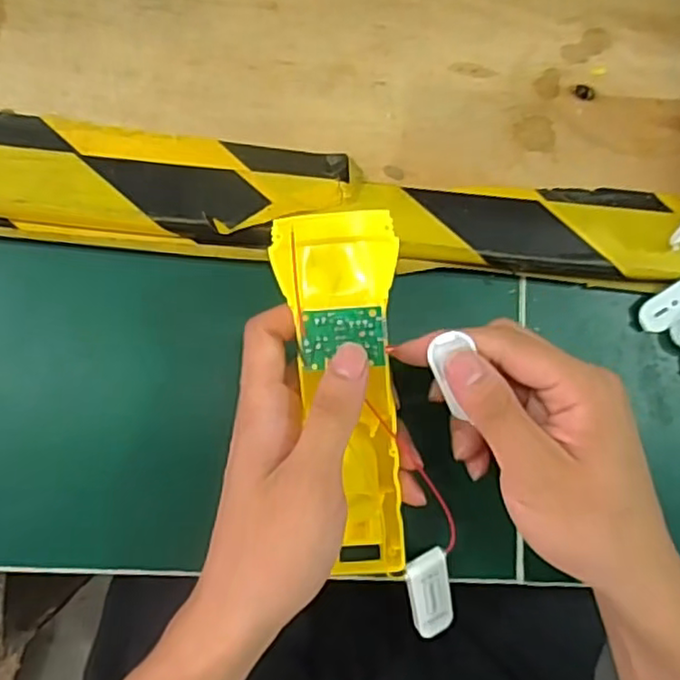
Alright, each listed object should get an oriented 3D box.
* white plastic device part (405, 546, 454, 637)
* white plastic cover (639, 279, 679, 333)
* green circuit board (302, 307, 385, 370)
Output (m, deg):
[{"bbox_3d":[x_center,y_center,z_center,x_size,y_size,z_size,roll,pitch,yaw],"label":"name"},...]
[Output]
[{"bbox_3d":[0.045,0.126,0.321,0.022,0.007,0.054,-16,121,-9],"label":"white plastic device part"},{"bbox_3d":[0.186,-0.023,0.356,0.046,0.004,0.018,-43,91,14],"label":"white plastic cover"},{"bbox_3d":[0.001,-0.001,0.273,0.034,0.004,0.024,-3,96,3],"label":"green circuit board"}]

